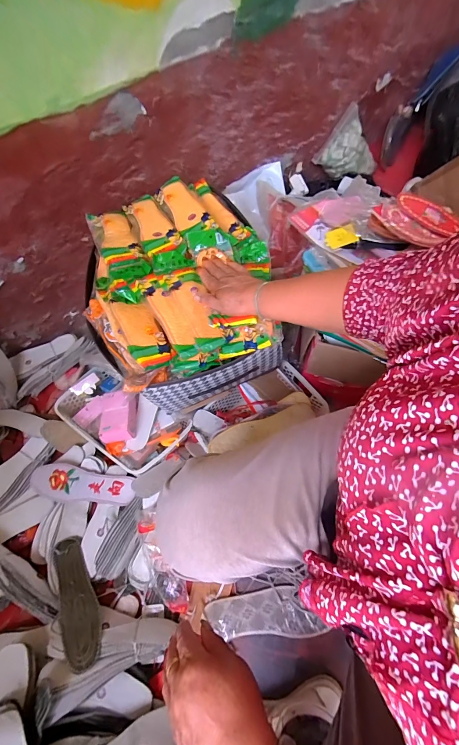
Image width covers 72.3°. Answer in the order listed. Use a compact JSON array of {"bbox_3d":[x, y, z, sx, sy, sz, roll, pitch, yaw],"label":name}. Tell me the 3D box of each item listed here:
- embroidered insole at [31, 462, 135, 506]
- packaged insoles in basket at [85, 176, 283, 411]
[{"bbox_3d":[-0.339,0.259,0.719,0.252,0.014,0.076,8,64,9],"label":"embroidered insole"},{"bbox_3d":[-0.103,-0.146,0.686,0.341,0.265,0.405,-15,63,-5],"label":"packaged insoles in basket"}]

